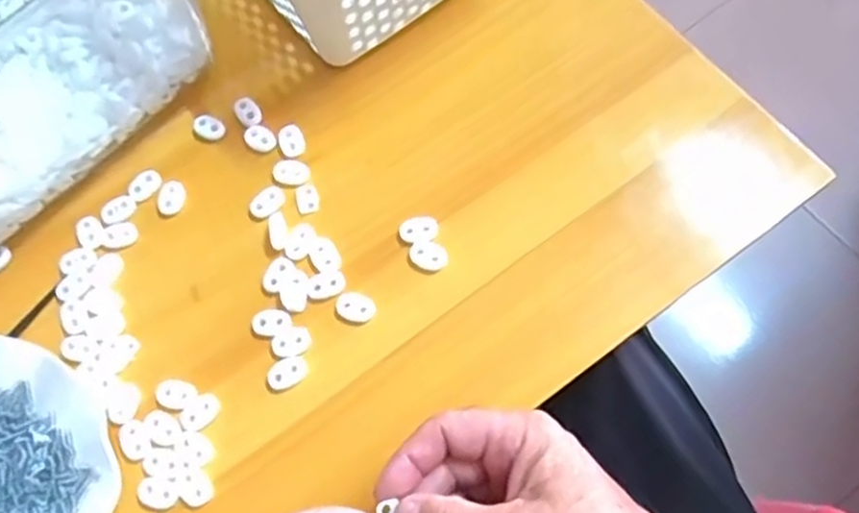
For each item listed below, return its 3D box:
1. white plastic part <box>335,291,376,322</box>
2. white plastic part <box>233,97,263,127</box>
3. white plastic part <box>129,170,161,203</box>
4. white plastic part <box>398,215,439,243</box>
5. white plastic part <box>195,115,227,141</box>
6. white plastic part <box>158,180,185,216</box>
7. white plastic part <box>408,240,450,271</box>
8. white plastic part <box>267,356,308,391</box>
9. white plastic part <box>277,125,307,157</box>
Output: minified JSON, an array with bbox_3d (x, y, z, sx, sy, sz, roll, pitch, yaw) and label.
[{"bbox_3d":[-0.044,0.030,0.416,0.023,0.004,0.017,16,73,6],"label":"white plastic part"},{"bbox_3d":[-0.124,-0.099,0.471,0.015,0.004,0.027,-33,74,-10],"label":"white plastic part"},{"bbox_3d":[-0.188,-0.048,0.455,0.019,0.004,0.023,37,76,12],"label":"white plastic part"},{"bbox_3d":[-0.007,-0.016,0.431,0.024,0.010,0.016,-6,72,-1],"label":"white plastic part"},{"bbox_3d":[-0.149,-0.088,0.466,0.023,0.004,0.016,35,75,11],"label":"white plastic part"},{"bbox_3d":[-0.168,-0.039,0.449,0.017,0.004,0.023,-2,72,0],"label":"white plastic part"},{"bbox_3d":[0.000,0.000,0.423,0.024,0.009,0.017,18,73,6],"label":"white plastic part"},{"bbox_3d":[-0.083,0.068,0.405,0.023,0.004,0.016,-27,73,-8],"label":"white plastic part"},{"bbox_3d":[-0.092,-0.078,0.457,0.017,0.004,0.023,-23,73,-7],"label":"white plastic part"}]

